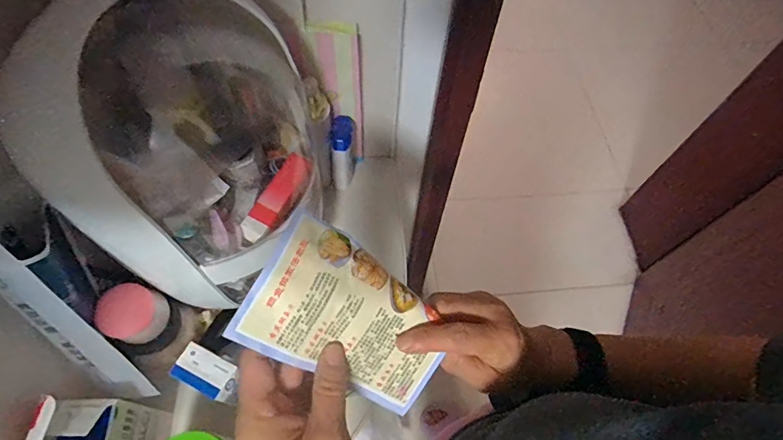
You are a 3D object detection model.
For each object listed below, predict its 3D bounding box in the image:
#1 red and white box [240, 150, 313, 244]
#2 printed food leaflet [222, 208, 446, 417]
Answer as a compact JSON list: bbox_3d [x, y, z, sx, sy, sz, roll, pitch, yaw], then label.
[{"bbox_3d":[-0.123,-0.024,0.479,0.033,0.015,0.107,32,64,-9],"label":"red and white box"},{"bbox_3d":[-0.025,0.062,0.285,0.132,0.020,0.084,34,78,-22],"label":"printed food leaflet"}]

